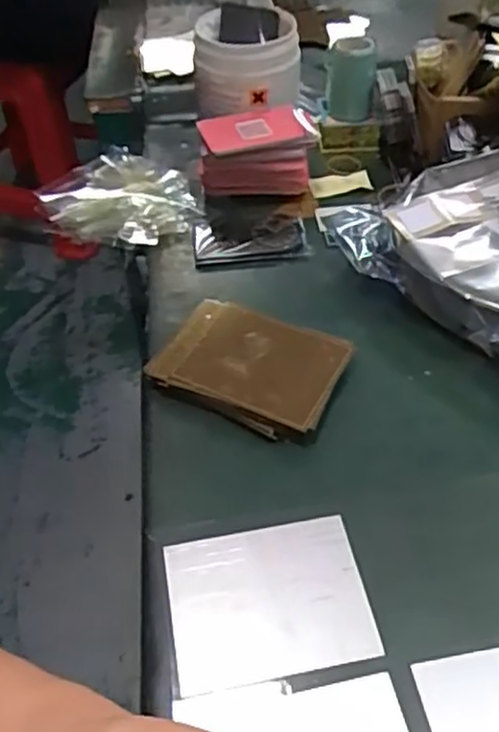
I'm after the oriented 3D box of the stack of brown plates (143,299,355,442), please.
[{"bbox_3d":[0.000,-0.002,0.465,0.116,0.016,0.086,22,53,21],"label":"stack of brown plates"}]

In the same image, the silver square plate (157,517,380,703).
[{"bbox_3d":[0.009,0.121,0.362,0.099,0.004,0.079,-10,49,-5],"label":"silver square plate"}]

